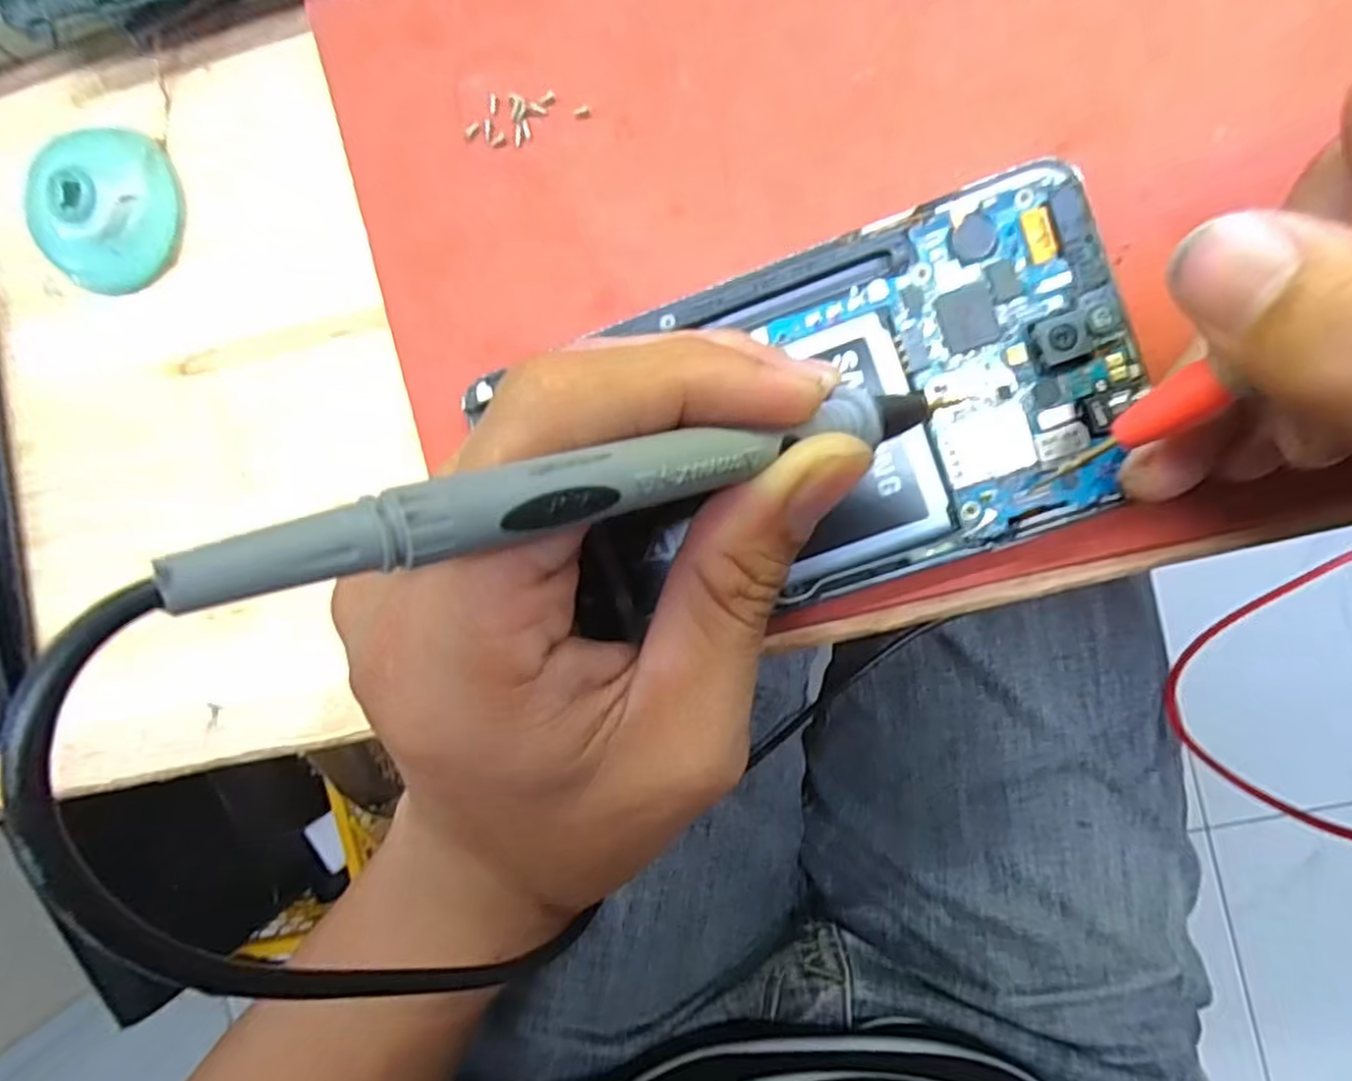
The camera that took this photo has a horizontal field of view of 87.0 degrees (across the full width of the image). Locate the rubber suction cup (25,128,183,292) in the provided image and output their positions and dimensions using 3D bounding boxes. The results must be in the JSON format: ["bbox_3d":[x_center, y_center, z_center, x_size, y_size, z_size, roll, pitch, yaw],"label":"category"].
[{"bbox_3d":[-0.152,-0.088,0.190,0.033,0.014,0.042,21,96,6],"label":"rubber suction cup"}]

